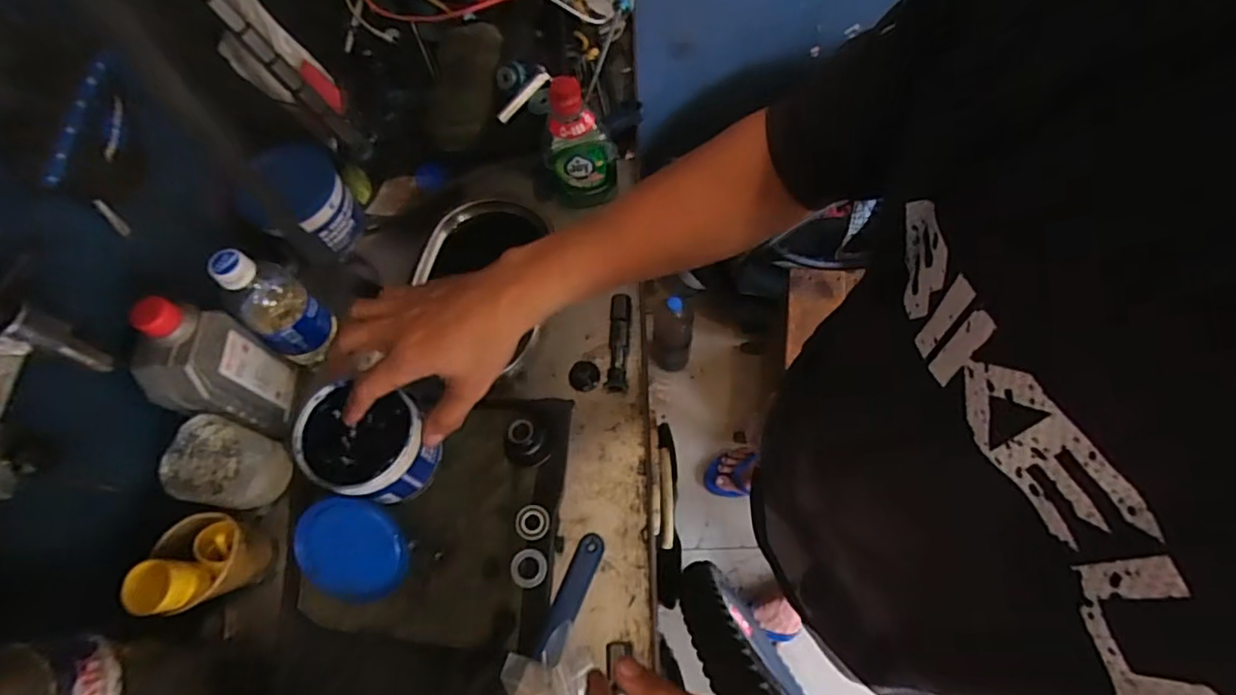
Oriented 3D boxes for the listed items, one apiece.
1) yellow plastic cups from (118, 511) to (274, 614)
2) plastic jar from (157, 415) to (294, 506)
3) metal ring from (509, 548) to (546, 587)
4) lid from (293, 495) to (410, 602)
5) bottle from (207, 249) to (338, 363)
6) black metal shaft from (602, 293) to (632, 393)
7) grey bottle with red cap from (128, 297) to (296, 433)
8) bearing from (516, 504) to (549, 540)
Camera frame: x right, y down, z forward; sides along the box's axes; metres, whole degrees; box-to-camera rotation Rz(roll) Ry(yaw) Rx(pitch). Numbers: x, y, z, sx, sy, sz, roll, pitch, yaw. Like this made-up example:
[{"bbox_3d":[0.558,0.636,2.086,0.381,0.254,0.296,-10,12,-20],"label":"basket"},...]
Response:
[{"bbox_3d":[-0.342,0.183,0.515,0.057,0.109,0.080,1,68,5],"label":"yellow plastic cups"},{"bbox_3d":[-0.353,0.109,0.556,0.064,0.089,0.068,-2,67,4],"label":"plastic jar"},{"bbox_3d":[-0.079,0.197,0.539,0.032,0.004,0.032,-2,67,4],"label":"metal ring"},{"bbox_3d":[-0.239,0.180,0.538,0.092,0.008,0.094,0,94,-1],"label":"lid"},{"bbox_3d":[-0.329,-0.041,0.581,0.061,0.154,0.063,-2,67,4],"label":"bottle"},{"bbox_3d":[0.001,-0.005,0.620,0.022,0.021,0.108,2,68,6],"label":"black metal shaft"},{"bbox_3d":[-0.359,0.018,0.543,0.055,0.156,0.087,2,68,6],"label":"grey bottle with red cap"},{"bbox_3d":[-0.078,0.160,0.554,0.030,0.004,0.030,-2,67,4],"label":"bearing"}]

